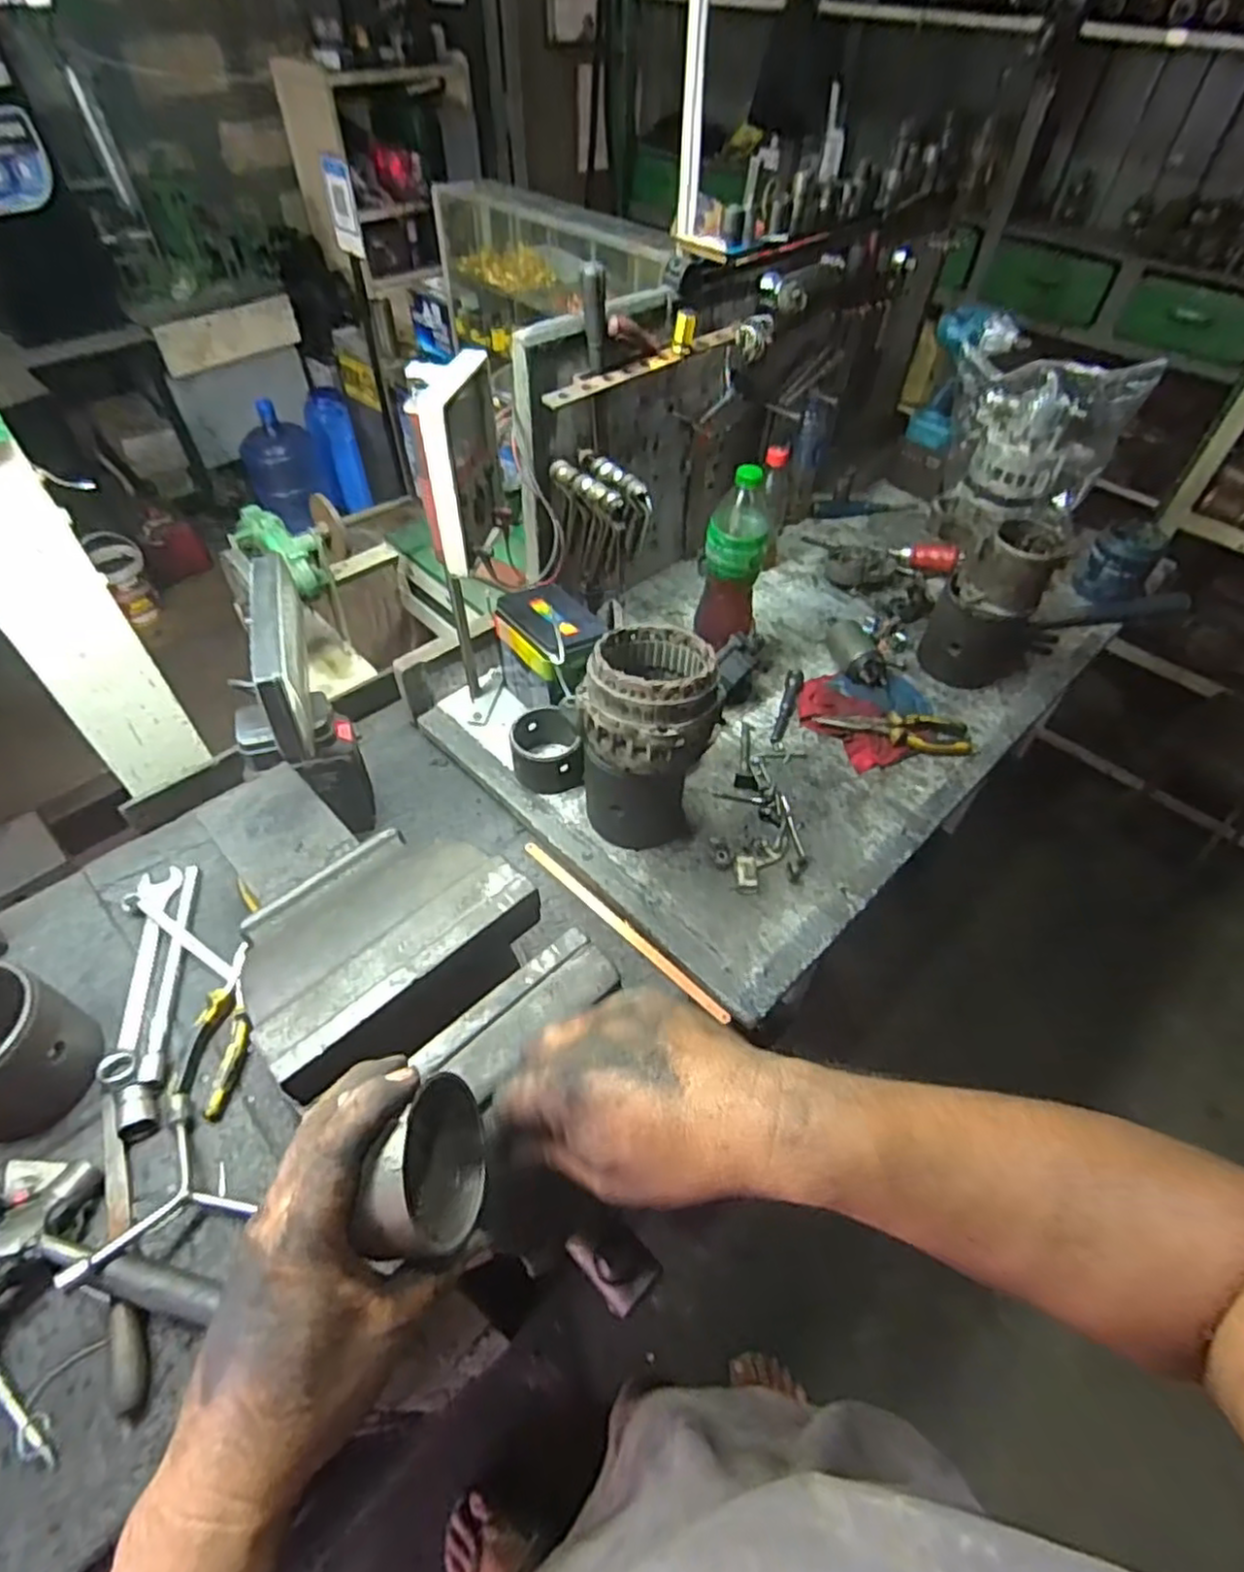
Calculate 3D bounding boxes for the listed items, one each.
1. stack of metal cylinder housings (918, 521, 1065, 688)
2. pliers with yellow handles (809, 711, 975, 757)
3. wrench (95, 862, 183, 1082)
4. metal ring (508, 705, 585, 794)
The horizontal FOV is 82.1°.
[{"bbox_3d":[0.498,-0.242,0.958,0.133,0.205,0.111,30,55,21],"label":"stack of metal cylinder housings"},{"bbox_3d":[0.361,-0.073,0.944,0.195,0.017,0.052,3,50,0],"label":"pliers with yellow handles"},{"bbox_3d":[-0.506,0.190,0.753,0.040,0.014,0.251,-9,51,-10],"label":"wrench"},{"bbox_3d":[-0.091,-0.043,0.874,0.084,0.058,0.090,1,50,-1],"label":"metal ring"}]

